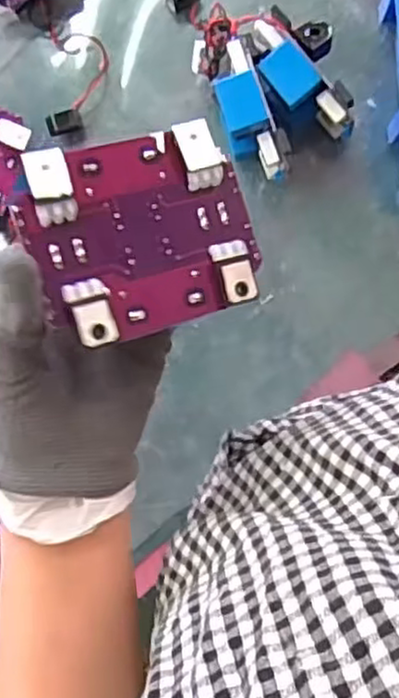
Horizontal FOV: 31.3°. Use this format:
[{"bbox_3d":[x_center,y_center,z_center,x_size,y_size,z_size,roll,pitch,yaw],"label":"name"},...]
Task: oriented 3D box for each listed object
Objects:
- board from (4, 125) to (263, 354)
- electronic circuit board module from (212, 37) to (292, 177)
[{"bbox_3d":[-0.022,-0.050,0.301,0.097,0.009,0.079,-18,93,-21],"label":"board"},{"bbox_3d":[0.033,-0.164,0.492,0.034,0.028,0.094,-21,89,9],"label":"electronic circuit board module"}]

